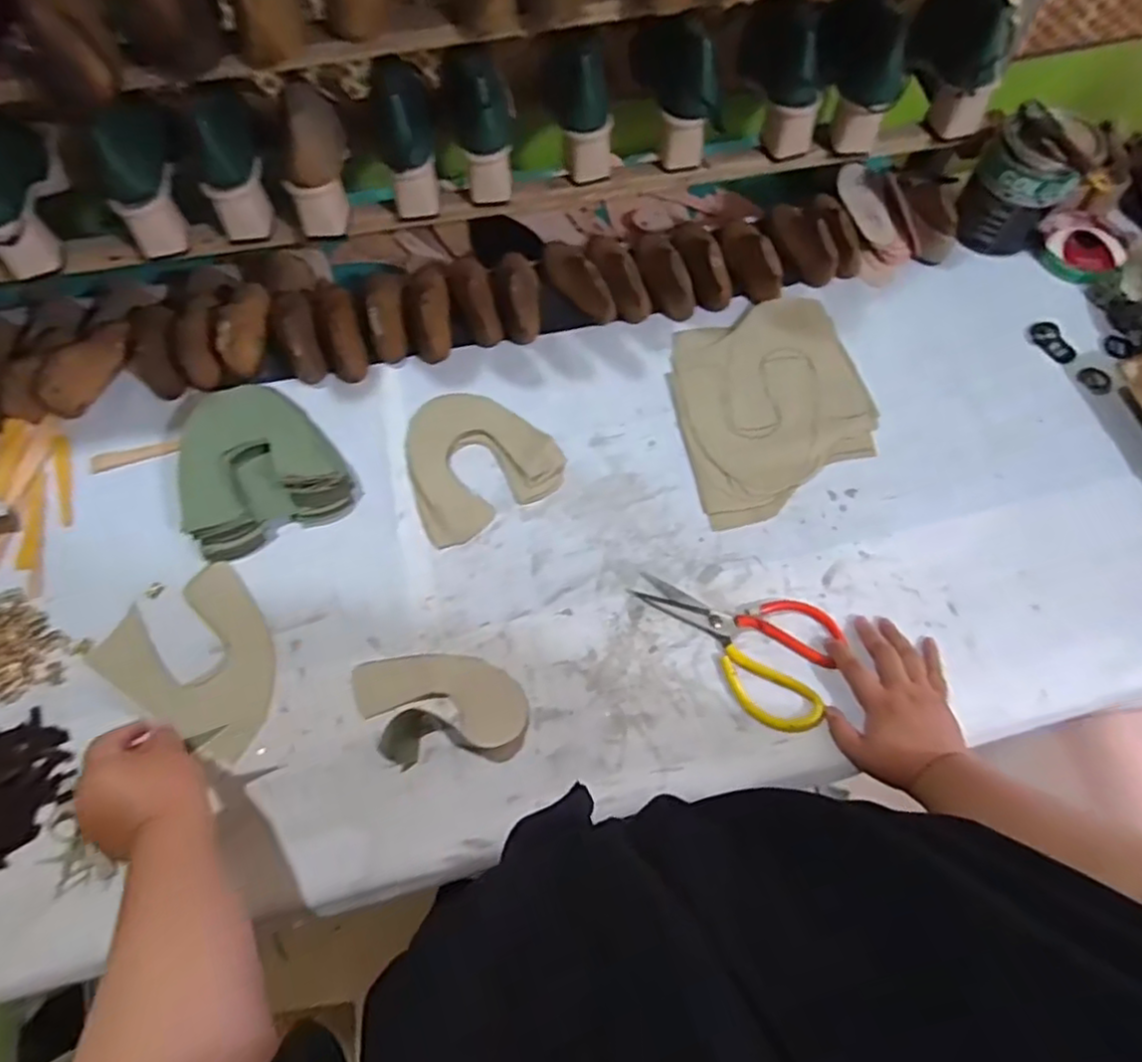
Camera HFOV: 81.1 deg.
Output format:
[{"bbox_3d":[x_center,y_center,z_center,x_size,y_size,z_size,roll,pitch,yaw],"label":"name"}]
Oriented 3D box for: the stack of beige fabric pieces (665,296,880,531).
[{"bbox_3d":[0.232,-0.147,0.768,0.213,0.025,0.261,-11,68,-3],"label":"stack of beige fabric pieces"}]

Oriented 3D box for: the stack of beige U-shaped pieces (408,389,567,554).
[{"bbox_3d":[-0.112,-0.087,0.755,0.165,0.008,0.170,-30,70,-10],"label":"stack of beige U-shaped pieces"}]

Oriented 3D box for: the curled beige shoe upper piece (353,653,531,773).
[{"bbox_3d":[-0.127,0.167,0.641,0.163,0.043,0.105,-5,68,-1],"label":"curled beige shoe upper piece"}]

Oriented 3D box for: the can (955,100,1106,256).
[{"bbox_3d":[0.538,-0.416,0.799,0.110,0.125,0.093,32,72,13],"label":"can"}]

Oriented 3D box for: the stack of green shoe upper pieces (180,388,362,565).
[{"bbox_3d":[-0.342,-0.076,0.732,0.165,0.038,0.178,-23,69,-7],"label":"stack of green shoe upper pieces"}]

